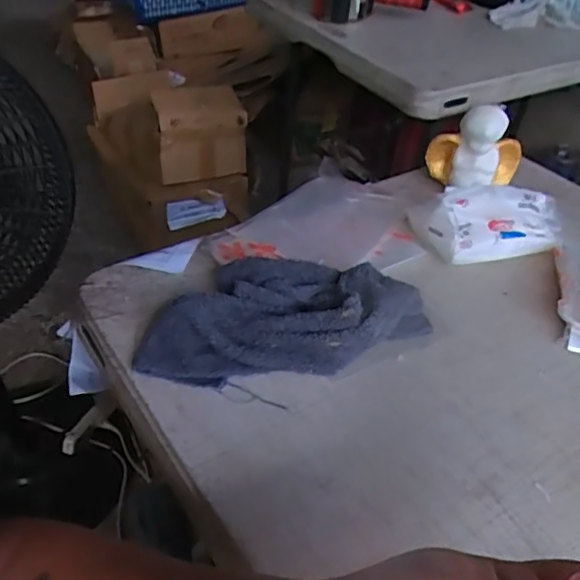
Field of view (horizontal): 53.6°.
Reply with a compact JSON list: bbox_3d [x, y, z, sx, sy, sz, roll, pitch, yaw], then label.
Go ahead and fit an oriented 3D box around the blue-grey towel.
[{"bbox_3d":[-0.005,0.013,0.463,0.230,0.039,0.116,-4,41,-14],"label":"blue-grey towel"}]

